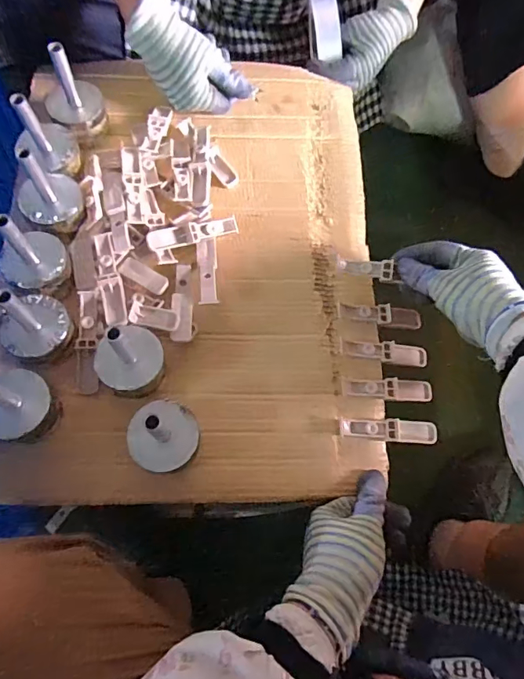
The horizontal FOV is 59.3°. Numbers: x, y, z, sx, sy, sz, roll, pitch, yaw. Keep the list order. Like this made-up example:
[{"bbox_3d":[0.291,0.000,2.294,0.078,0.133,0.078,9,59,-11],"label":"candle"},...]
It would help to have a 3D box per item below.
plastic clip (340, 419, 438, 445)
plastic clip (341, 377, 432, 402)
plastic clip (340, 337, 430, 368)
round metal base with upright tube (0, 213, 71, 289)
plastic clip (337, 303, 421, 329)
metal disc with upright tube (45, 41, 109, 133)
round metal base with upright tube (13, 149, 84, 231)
[{"bbox_3d":[0.125,0.090,0.452,0.099,0.016,0.022,6,77,-12],"label":"plastic clip"},{"bbox_3d":[0.126,0.050,0.461,0.093,0.008,0.021,5,77,-12],"label":"plastic clip"},{"bbox_3d":[0.126,0.013,0.474,0.098,0.010,0.021,9,77,-13],"label":"plastic clip"},{"bbox_3d":[-0.216,-0.080,0.420,0.060,0.074,0.048,-32,76,-12],"label":"round metal base with upright tube"},{"bbox_3d":[0.126,-0.026,0.485,0.095,0.010,0.022,6,77,-14],"label":"plastic clip"},{"bbox_3d":[-0.203,-0.260,0.488,0.057,0.095,0.054,1,72,-3],"label":"metal disc with upright tube"},{"bbox_3d":[-0.209,-0.147,0.444,0.053,0.077,0.059,28,73,7],"label":"round metal base with upright tube"}]

